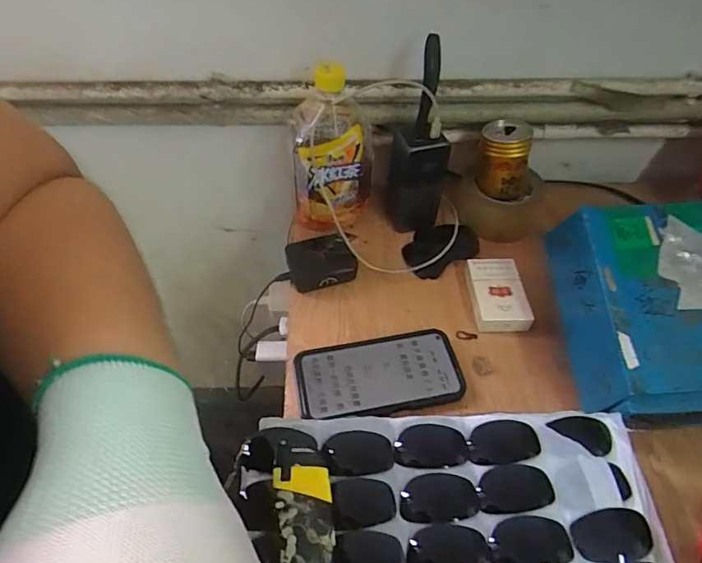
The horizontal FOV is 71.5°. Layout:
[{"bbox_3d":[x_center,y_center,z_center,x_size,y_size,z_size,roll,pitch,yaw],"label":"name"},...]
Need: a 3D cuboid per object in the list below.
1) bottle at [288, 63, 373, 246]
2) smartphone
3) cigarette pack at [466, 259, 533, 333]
[{"bbox_3d":[-0.024,-0.157,0.575,0.093,0.207,0.096,2,51,1],"label":"bottle"},{"bbox_3d":[0.029,0.095,0.493,0.162,0.014,0.081,-7,51,-7],"label":"smartphone"},{"bbox_3d":[0.164,0.013,0.553,0.056,0.028,0.086,-3,51,-4],"label":"cigarette pack"}]

